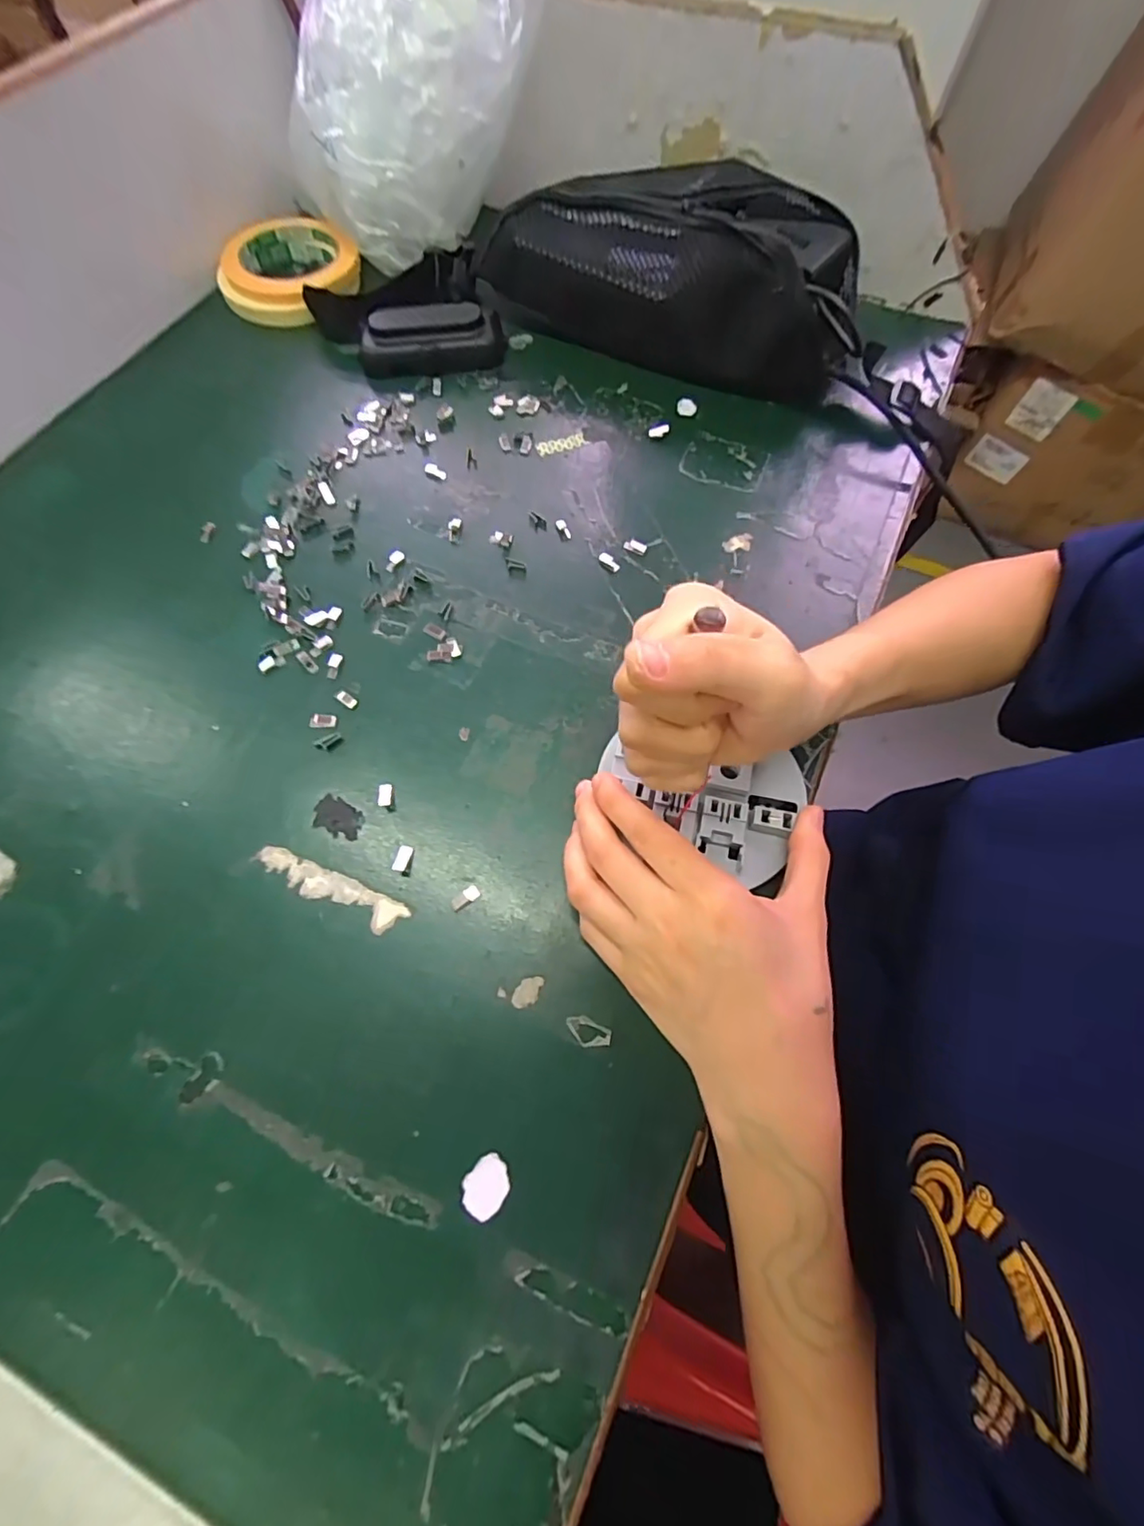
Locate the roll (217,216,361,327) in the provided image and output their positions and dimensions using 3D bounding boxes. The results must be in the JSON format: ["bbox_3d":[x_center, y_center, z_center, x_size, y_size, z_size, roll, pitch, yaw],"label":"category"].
[{"bbox_3d":[-0.232,-0.404,0.474,0.103,0.032,0.108,0,66,0],"label":"roll"}]

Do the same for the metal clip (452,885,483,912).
[{"bbox_3d":[-0.052,0.065,0.276,0.014,0.004,0.008,-31,70,-13],"label":"metal clip"}]

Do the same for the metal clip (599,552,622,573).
[{"bbox_3d":[0.023,-0.126,0.359,0.016,0.004,0.009,42,73,17],"label":"metal clip"}]

